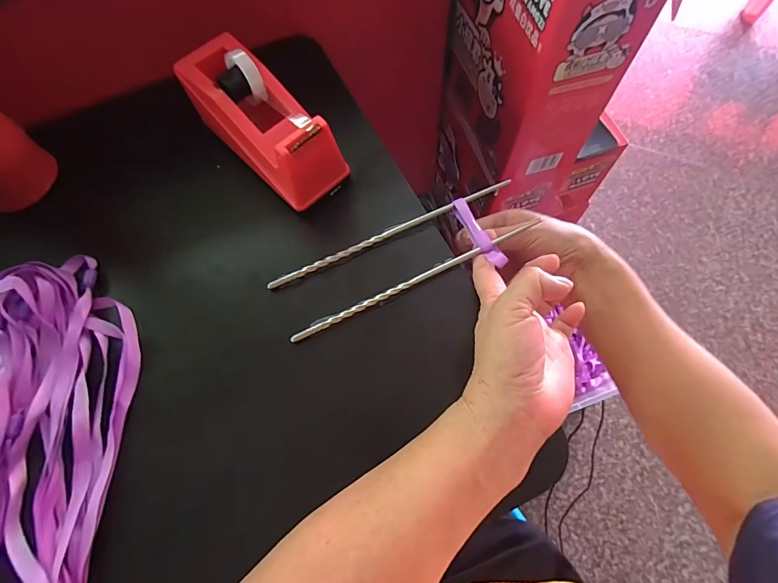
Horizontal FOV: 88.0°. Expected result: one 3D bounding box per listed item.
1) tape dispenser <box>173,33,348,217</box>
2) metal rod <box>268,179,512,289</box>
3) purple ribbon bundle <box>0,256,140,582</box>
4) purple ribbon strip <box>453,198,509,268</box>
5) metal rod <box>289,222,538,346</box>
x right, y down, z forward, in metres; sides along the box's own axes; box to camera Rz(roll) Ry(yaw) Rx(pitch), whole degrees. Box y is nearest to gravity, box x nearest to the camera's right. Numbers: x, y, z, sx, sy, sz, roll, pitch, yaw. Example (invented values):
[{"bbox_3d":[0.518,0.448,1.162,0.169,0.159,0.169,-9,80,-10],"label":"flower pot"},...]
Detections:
[{"bbox_3d":[-0.108,-0.144,0.337,0.064,0.059,0.153,-43,73,-14],"label":"tape dispenser"},{"bbox_3d":[0.004,-0.050,0.337,0.218,0.006,0.008,-25,70,-8],"label":"metal rod"},{"bbox_3d":[-0.242,0.102,0.279,0.119,0.022,0.272,-12,68,-3],"label":"purple ribbon bundle"},{"bbox_3d":[0.073,-0.049,0.332,0.012,0.007,0.068,-23,68,-7],"label":"purple ribbon strip"},{"bbox_3d":[0.023,-0.009,0.320,0.211,0.008,0.007,-26,70,-8],"label":"metal rod"}]

